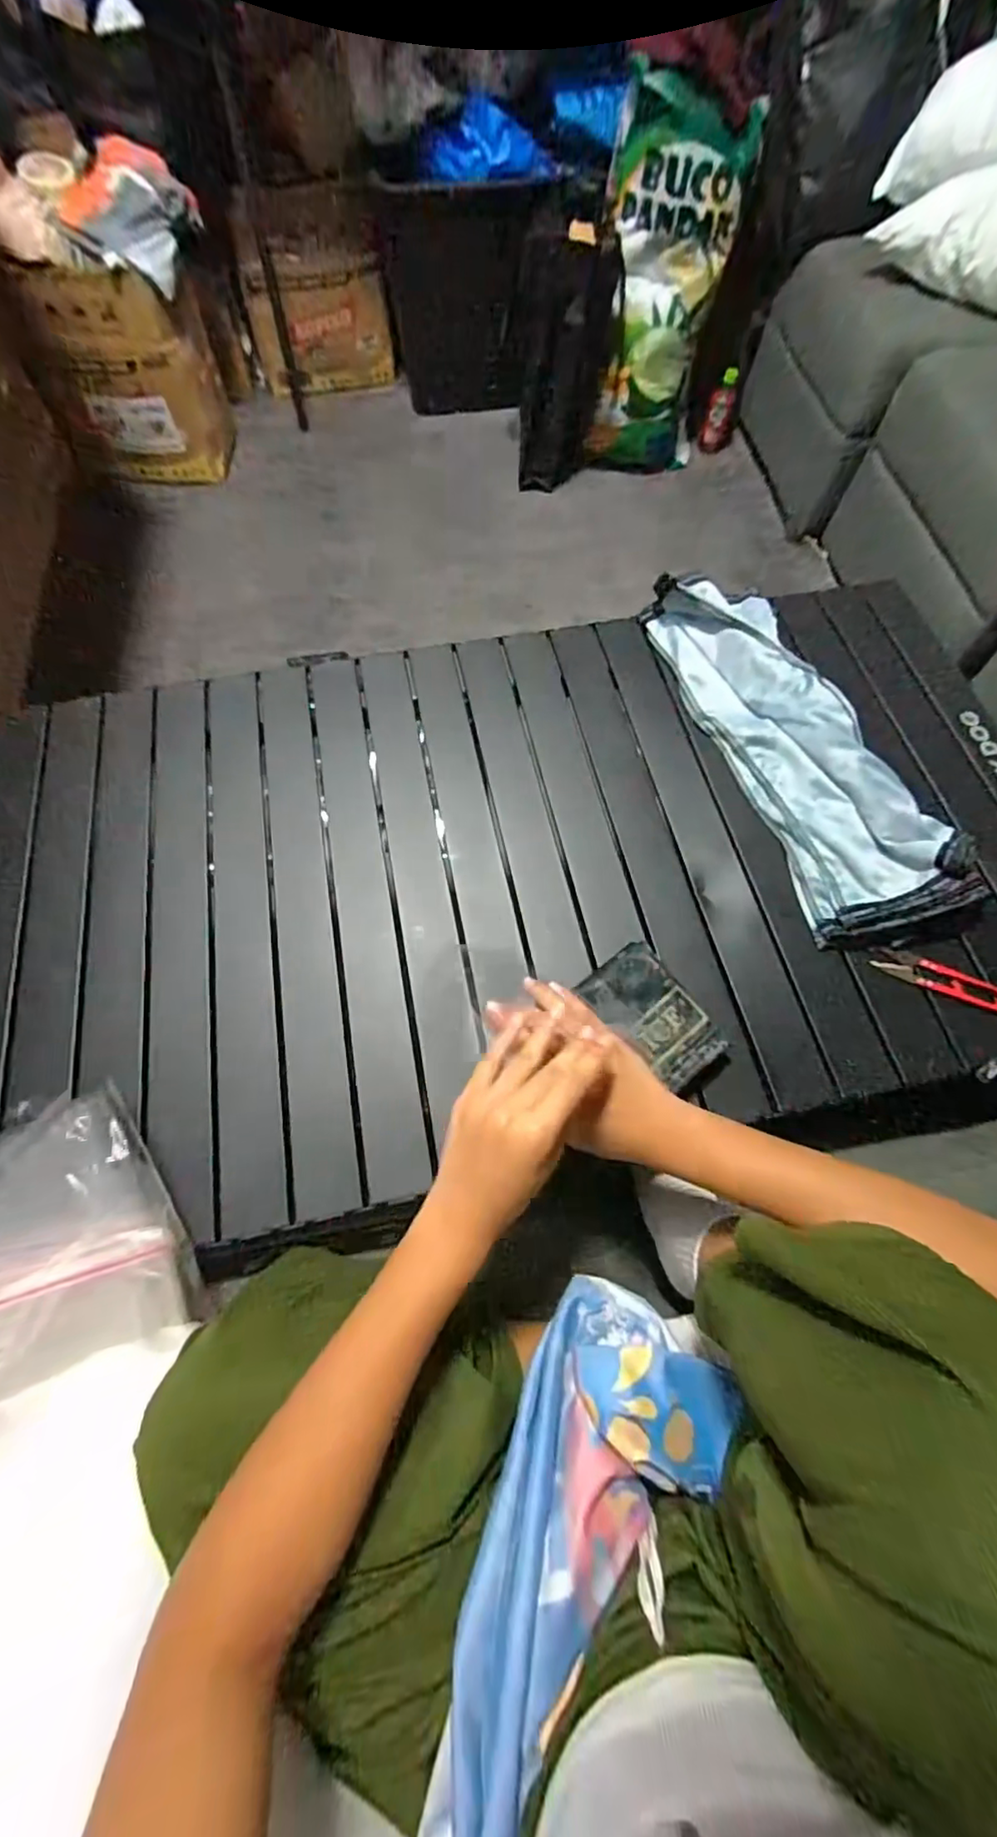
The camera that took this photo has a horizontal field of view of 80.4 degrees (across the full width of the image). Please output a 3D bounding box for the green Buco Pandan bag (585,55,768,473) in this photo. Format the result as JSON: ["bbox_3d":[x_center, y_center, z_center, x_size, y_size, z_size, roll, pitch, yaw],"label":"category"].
[{"bbox_3d":[0.365,-1.342,1.293,0.273,0.594,0.153,4,48,2],"label":"green Buco Pandan bag"}]

